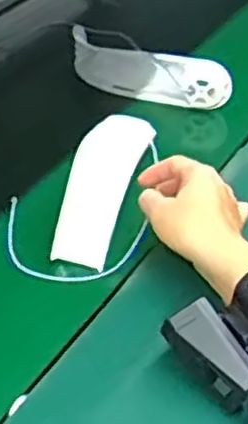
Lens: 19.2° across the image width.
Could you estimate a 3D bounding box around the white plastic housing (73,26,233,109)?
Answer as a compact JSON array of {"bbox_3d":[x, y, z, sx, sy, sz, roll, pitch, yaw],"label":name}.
[{"bbox_3d":[0.021,-0.147,0.762,0.185,0.052,0.032,21,46,23],"label":"white plastic housing"}]

